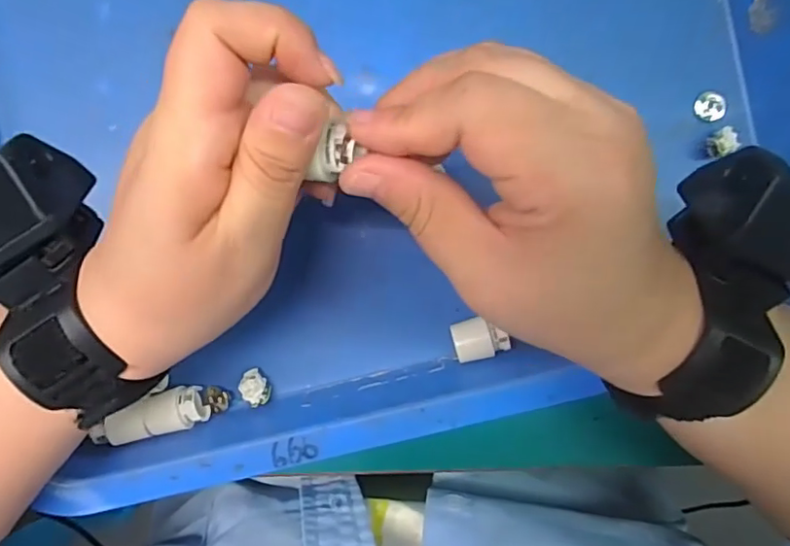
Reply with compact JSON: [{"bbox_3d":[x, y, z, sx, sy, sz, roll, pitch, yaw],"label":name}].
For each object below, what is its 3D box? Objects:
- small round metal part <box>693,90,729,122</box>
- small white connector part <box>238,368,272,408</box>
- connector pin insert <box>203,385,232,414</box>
[{"bbox_3d":[0.164,-0.086,0.292,0.013,0.007,0.016,-29,91,-2],"label":"small round metal part"},{"bbox_3d":[-0.071,0.059,0.288,0.013,0.010,0.018,-32,91,-2],"label":"small white connector part"},{"bbox_3d":[-0.093,0.066,0.292,0.014,0.004,0.012,29,89,-2],"label":"connector pin insert"}]

